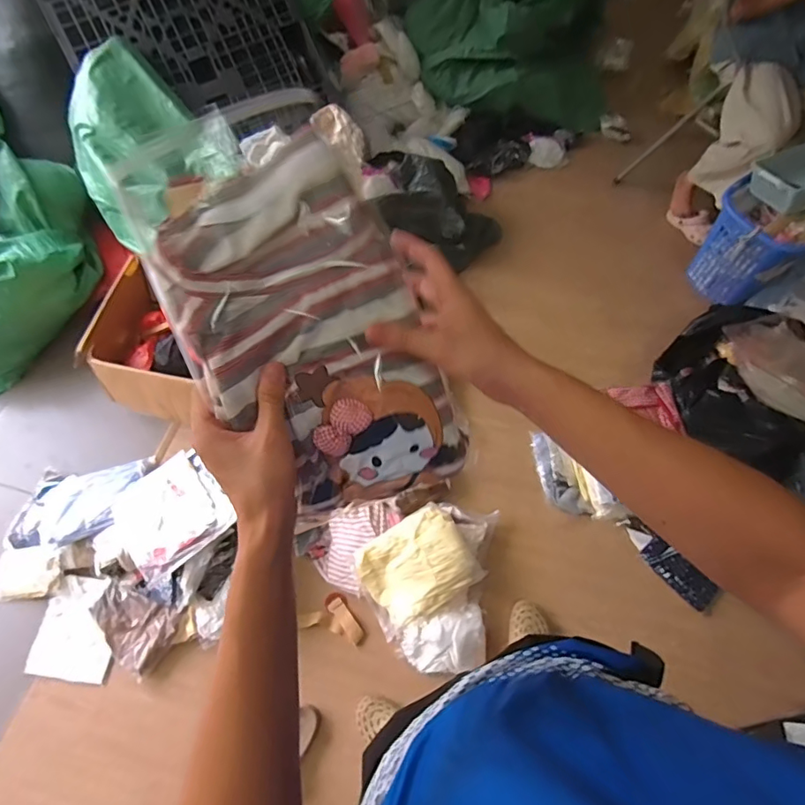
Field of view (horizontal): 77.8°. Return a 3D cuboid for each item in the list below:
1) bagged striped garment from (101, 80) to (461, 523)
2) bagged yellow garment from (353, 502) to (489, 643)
[{"bbox_3d":[-0.068,-0.047,0.402,0.176,0.043,0.309,-26,109,-12],"label":"bagged striped garment"},{"bbox_3d":[0.037,0.465,1.408,0.314,0.072,0.251,-35,76,7],"label":"bagged yellow garment"}]

